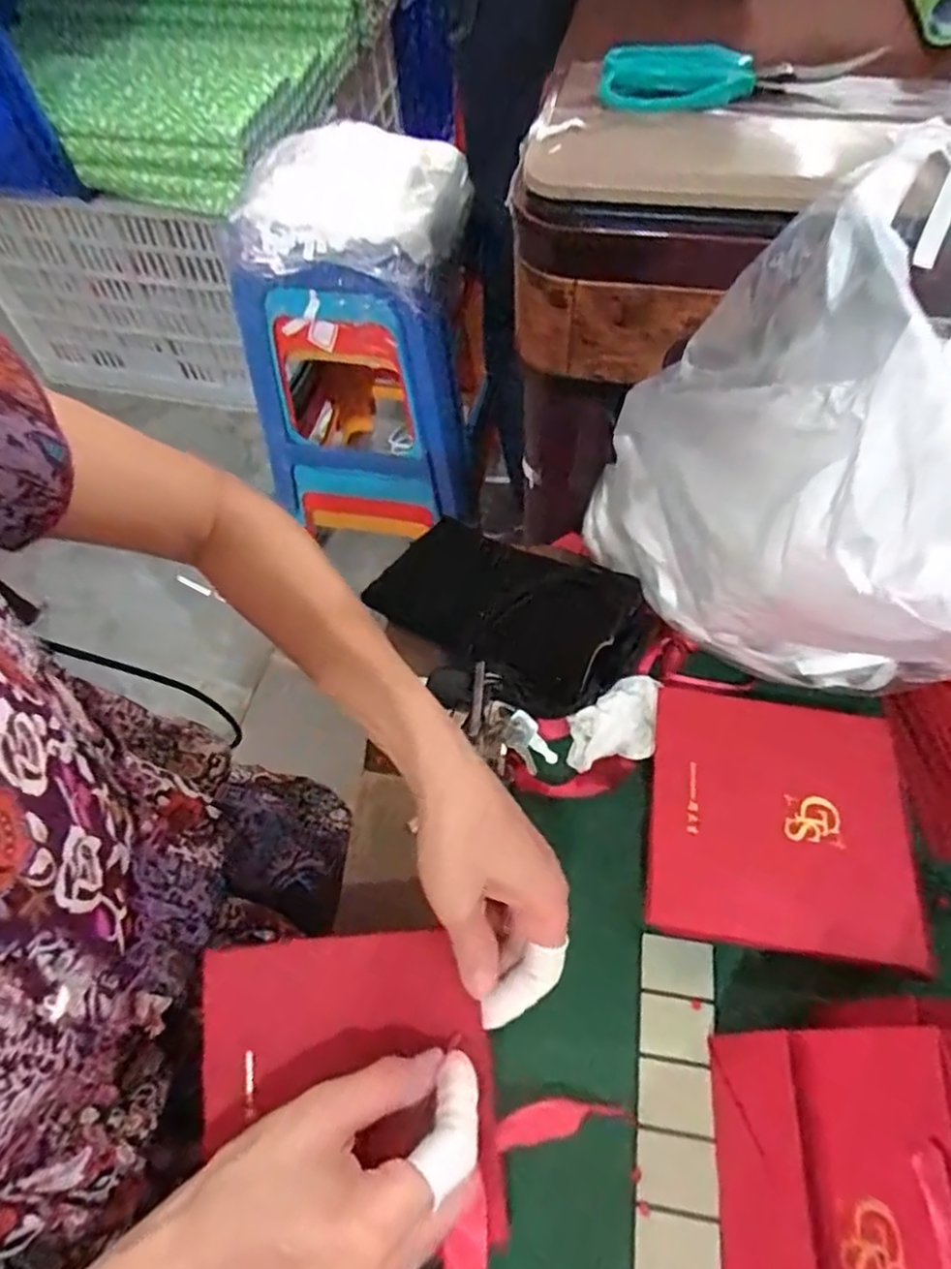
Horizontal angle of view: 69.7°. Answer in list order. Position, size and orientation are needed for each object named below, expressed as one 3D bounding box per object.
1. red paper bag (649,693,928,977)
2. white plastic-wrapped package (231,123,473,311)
[{"bbox_3d":[0.176,0.115,0.407,0.146,0.053,0.141,10,58,10],"label":"red paper bag"},{"bbox_3d":[-0.146,-0.542,0.858,0.276,0.074,0.233,11,58,11],"label":"white plastic-wrapped package"}]

